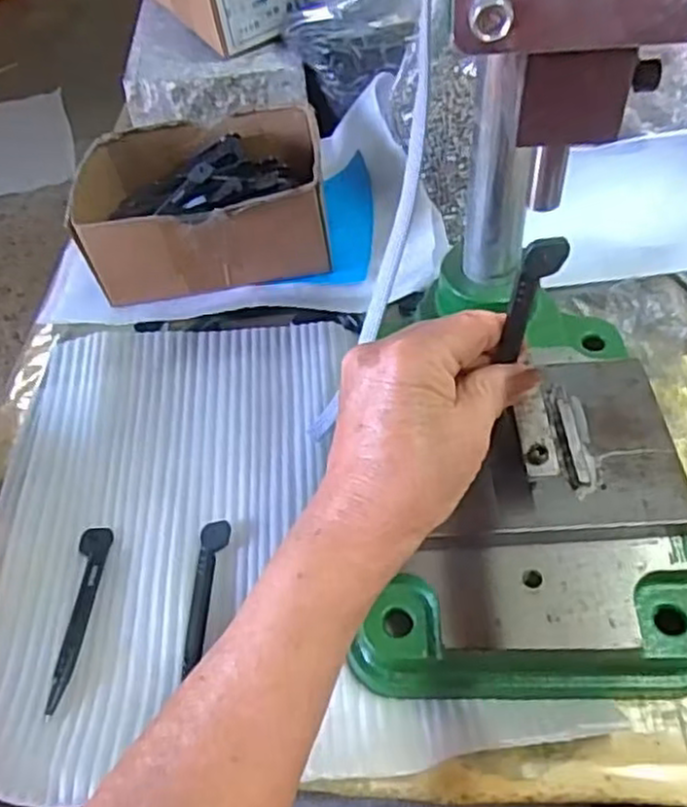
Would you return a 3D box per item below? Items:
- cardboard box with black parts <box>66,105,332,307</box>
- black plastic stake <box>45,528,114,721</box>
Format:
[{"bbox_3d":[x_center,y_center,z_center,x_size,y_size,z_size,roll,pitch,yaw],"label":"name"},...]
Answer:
[{"bbox_3d":[-0.098,-0.143,0.520,0.164,0.072,0.131,-9,51,-3],"label":"cardboard box with black parts"},{"bbox_3d":[-0.133,0.105,0.362,0.015,0.008,0.099,-2,51,2],"label":"black plastic stake"}]

